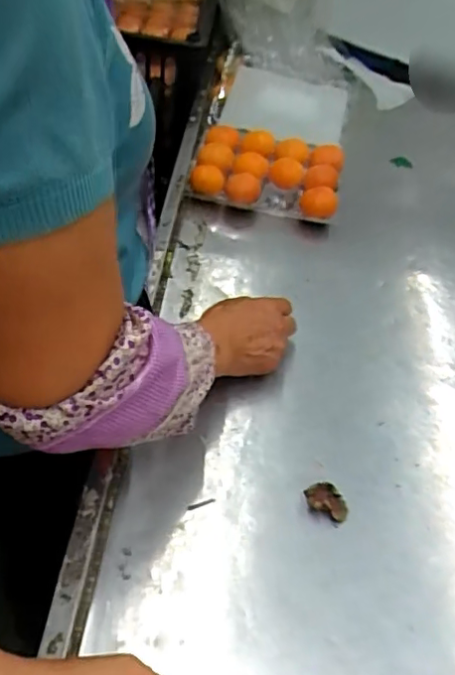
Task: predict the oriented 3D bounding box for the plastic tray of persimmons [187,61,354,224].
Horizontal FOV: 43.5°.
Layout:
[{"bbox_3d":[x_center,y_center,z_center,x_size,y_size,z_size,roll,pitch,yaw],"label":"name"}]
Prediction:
[{"bbox_3d":[0.076,-0.309,0.883,0.205,0.066,0.327,10,49,5],"label":"plastic tray of persimmons"}]

